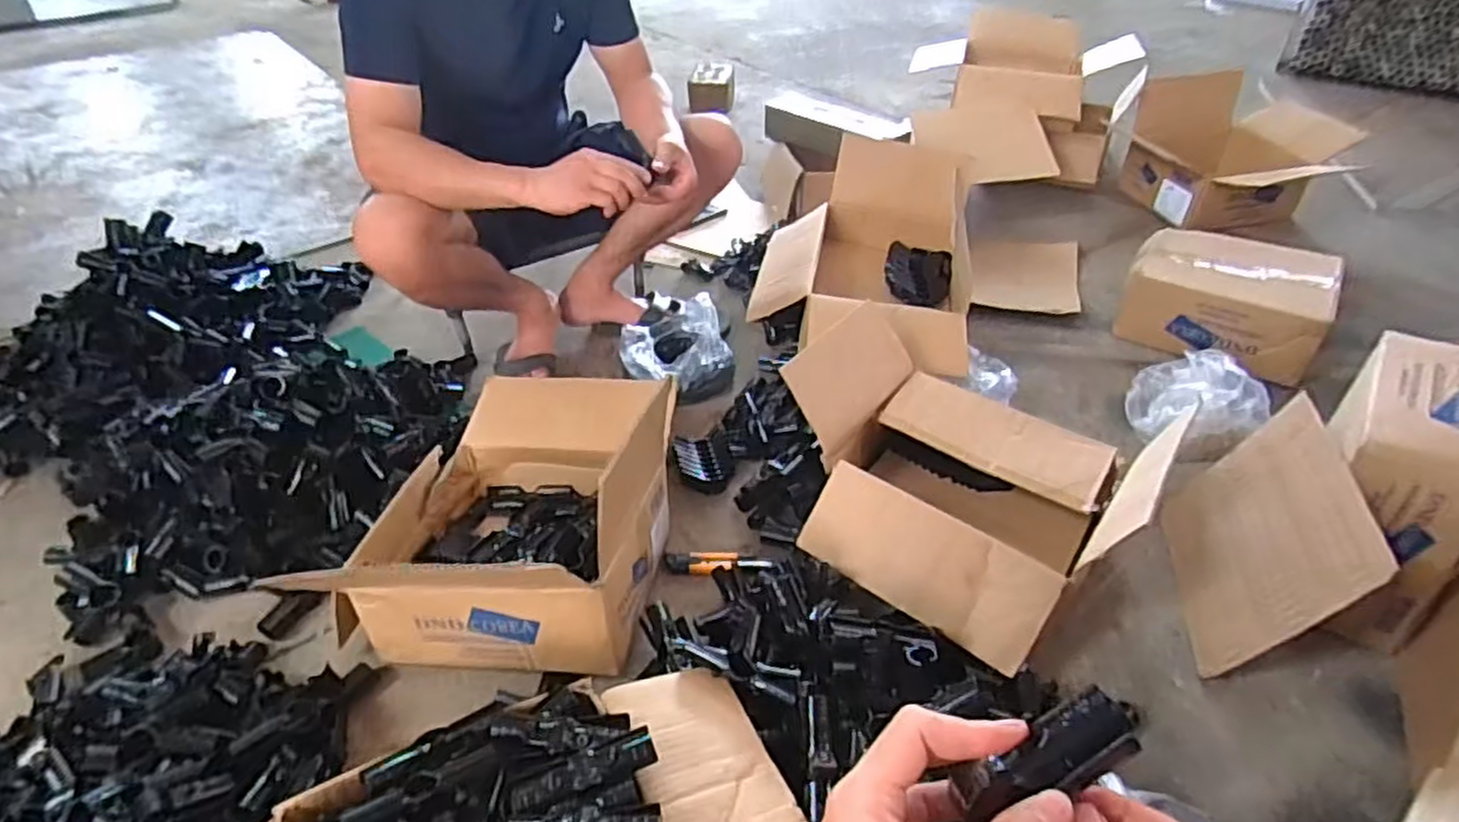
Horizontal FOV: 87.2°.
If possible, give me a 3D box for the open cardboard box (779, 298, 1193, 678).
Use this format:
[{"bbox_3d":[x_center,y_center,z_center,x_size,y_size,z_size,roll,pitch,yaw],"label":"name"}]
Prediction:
[{"bbox_3d":[0.306,0.100,1.067,0.464,0.246,0.394,23,45,26],"label":"open cardboard box"}]

